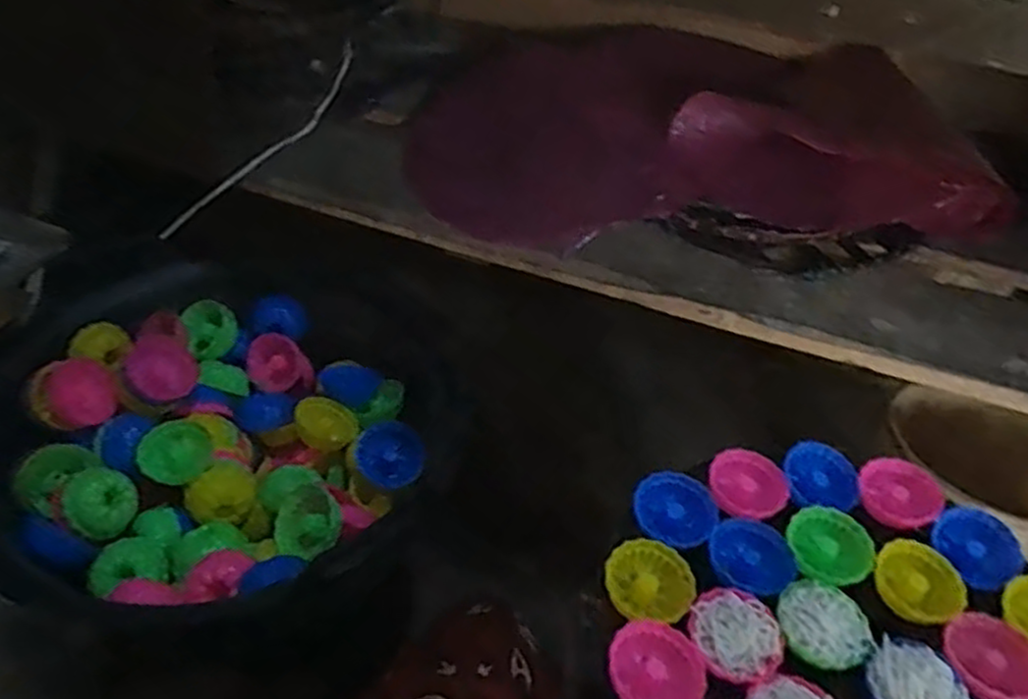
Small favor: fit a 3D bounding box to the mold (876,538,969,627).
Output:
[{"bbox_3d":[0.294,0.169,0.555,0.059,0.019,0.055,3,44,-3],"label":"mold"}]

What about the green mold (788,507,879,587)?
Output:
[{"bbox_3d":[0.237,0.148,0.574,0.061,0.023,0.054,29,48,23],"label":"green mold"}]

